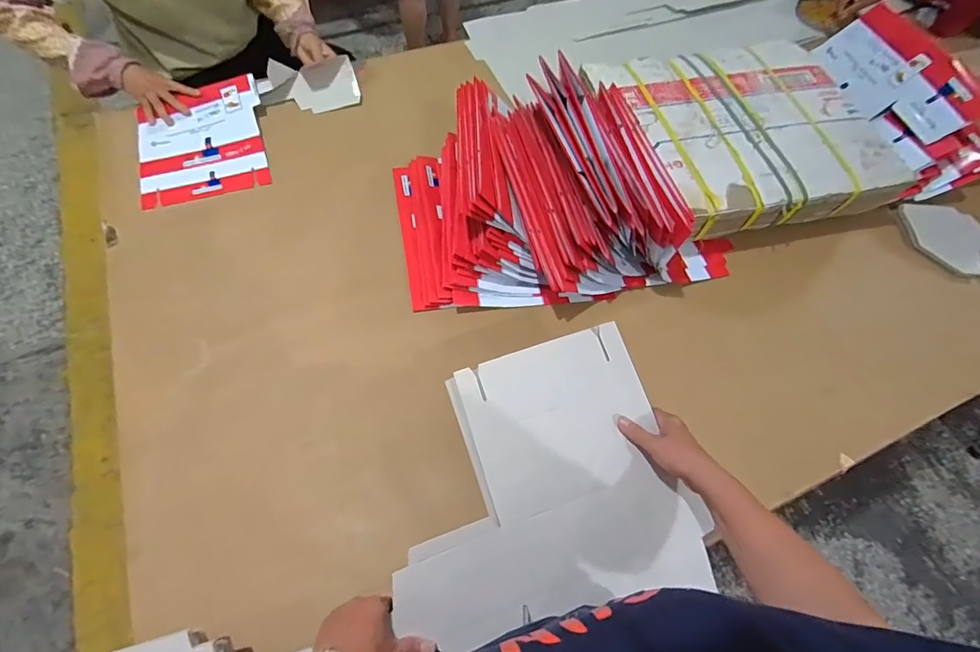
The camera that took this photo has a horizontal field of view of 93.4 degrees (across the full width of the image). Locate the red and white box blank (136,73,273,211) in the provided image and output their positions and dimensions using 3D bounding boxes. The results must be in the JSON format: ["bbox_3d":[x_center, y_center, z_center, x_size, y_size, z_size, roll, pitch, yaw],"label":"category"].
[{"bbox_3d":[-0.588,-0.377,0.937,0.241,0.027,0.293,-17,67,-9],"label":"red and white box blank"}]

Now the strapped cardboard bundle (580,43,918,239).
[{"bbox_3d":[0.511,-0.404,0.946,0.534,0.077,0.475,-12,62,-9],"label":"strapped cardboard bundle"}]

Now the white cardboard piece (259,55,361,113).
[{"bbox_3d":[-0.397,-0.531,1.021,0.202,0.027,0.104,-13,97,-15],"label":"white cardboard piece"}]

